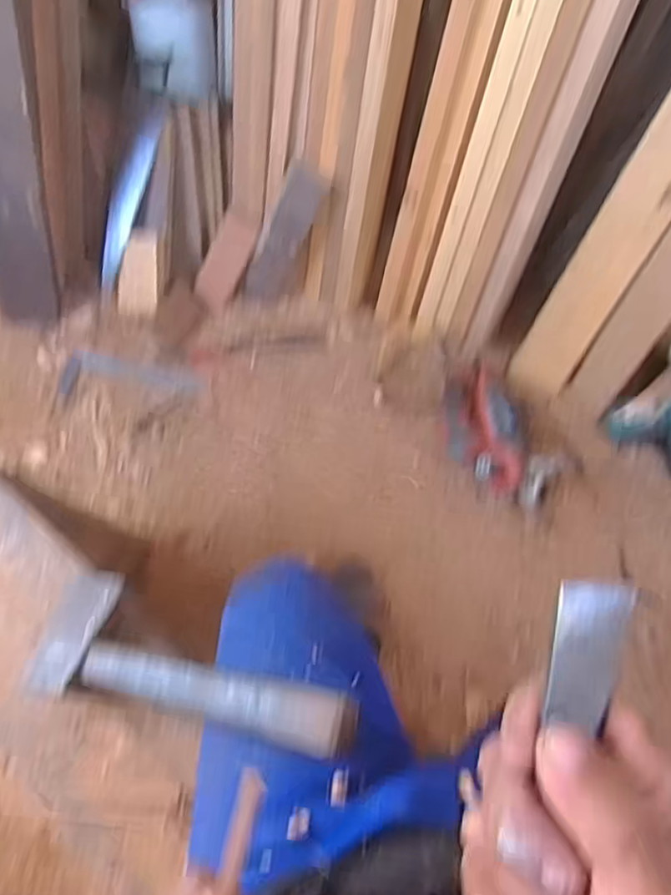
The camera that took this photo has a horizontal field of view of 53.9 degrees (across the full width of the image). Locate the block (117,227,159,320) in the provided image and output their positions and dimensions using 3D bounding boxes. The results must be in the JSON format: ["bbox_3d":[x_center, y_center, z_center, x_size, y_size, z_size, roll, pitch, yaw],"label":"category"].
[{"bbox_3d":[-0.434,-0.385,1.469,0.082,0.024,0.186,10,100,6],"label":"block"}]

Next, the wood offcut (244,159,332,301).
[{"bbox_3d":[-0.108,-0.436,1.382,0.082,0.329,0.017,28,45,-6],"label":"wood offcut"}]

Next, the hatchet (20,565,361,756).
[{"bbox_3d":[-0.135,0.192,0.577,0.334,0.029,0.113,7,66,30],"label":"hatchet"}]

